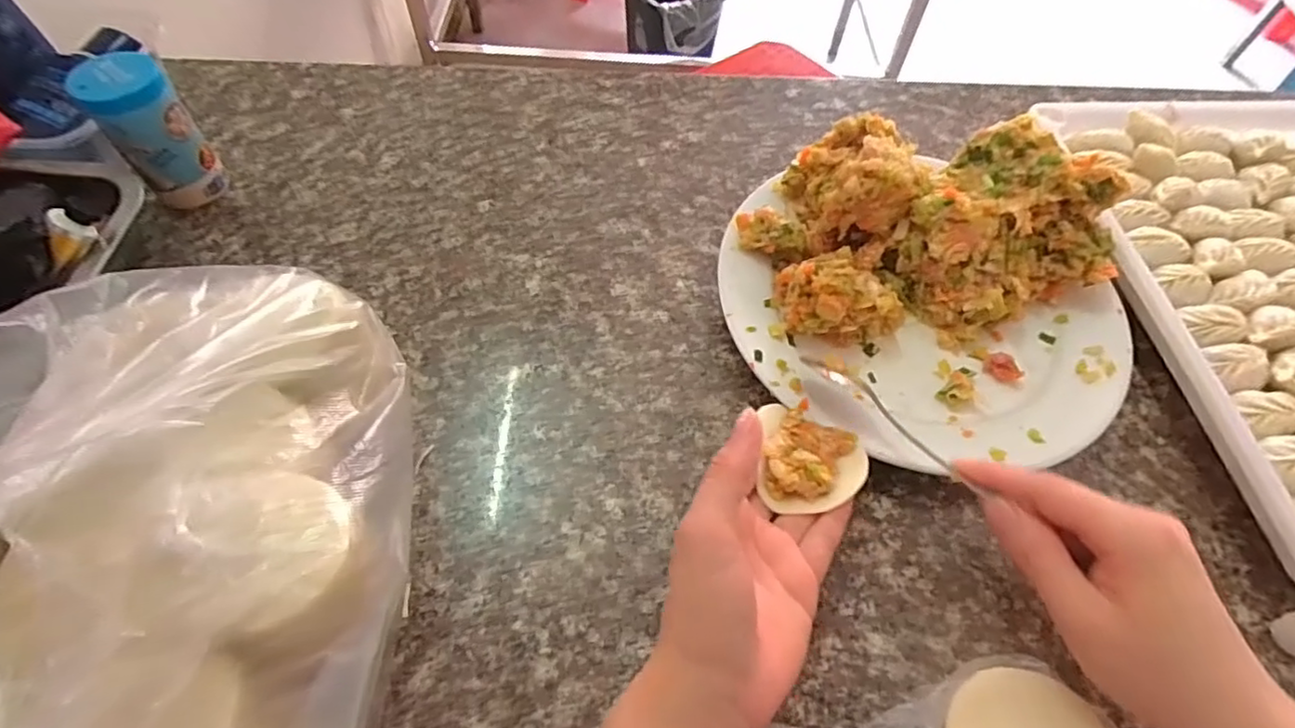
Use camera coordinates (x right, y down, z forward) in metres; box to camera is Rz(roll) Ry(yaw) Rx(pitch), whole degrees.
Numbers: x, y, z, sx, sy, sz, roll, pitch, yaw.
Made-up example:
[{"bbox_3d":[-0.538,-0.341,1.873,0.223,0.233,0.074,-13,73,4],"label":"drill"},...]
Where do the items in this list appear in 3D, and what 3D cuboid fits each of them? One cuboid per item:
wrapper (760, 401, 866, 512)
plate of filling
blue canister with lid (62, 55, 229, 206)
[{"bbox_3d":[0.085,0.045,0.323,0.053,0.016,0.062,4,57,0],"label":"wrapper"},{"bbox_3d":[0.168,-0.048,0.369,0.246,0.079,0.211,14,58,6],"label":"plate of filling"},{"bbox_3d":[-0.324,-0.151,0.413,0.046,0.090,0.043,-30,63,-20],"label":"blue canister with lid"}]

